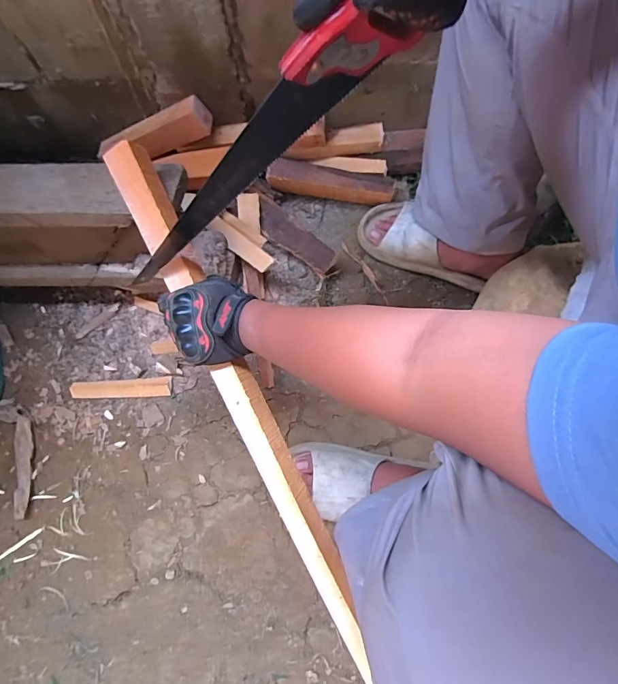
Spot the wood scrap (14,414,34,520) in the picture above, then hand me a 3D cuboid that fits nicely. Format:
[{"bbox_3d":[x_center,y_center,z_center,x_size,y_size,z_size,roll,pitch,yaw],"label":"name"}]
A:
[{"bbox_3d":[-0.498,0.215,0.685,0.023,0.021,0.169,-4,79,-1],"label":"wood scrap"}]

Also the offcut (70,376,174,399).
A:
[{"bbox_3d":[-0.344,0.085,0.718,0.179,0.012,0.034,-3,79,-1],"label":"offcut"}]

